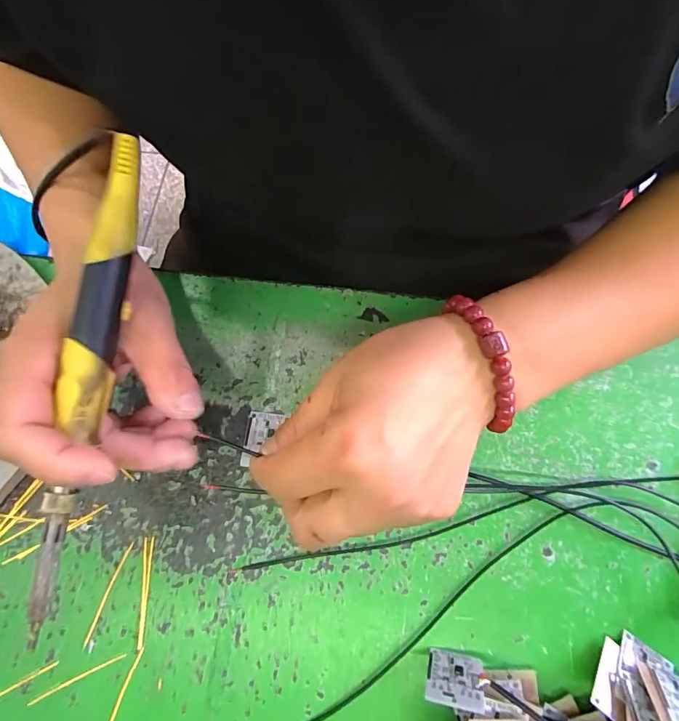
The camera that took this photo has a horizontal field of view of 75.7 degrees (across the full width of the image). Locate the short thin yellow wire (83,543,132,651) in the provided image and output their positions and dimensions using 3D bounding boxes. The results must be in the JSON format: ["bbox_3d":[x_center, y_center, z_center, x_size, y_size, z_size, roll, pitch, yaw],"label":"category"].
[{"bbox_3d":[-0.124,0.125,0.233,0.004,0.004,0.053,18,76,7],"label":"short thin yellow wire"}]

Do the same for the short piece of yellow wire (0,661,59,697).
[{"bbox_3d":[-0.170,0.169,0.223,0.054,0.004,0.004,-29,76,-6],"label":"short piece of yellow wire"}]

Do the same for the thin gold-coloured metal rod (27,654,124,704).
[{"bbox_3d":[-0.135,0.162,0.222,0.053,0.004,0.004,-26,75,-5],"label":"thin gold-coloured metal rod"}]

